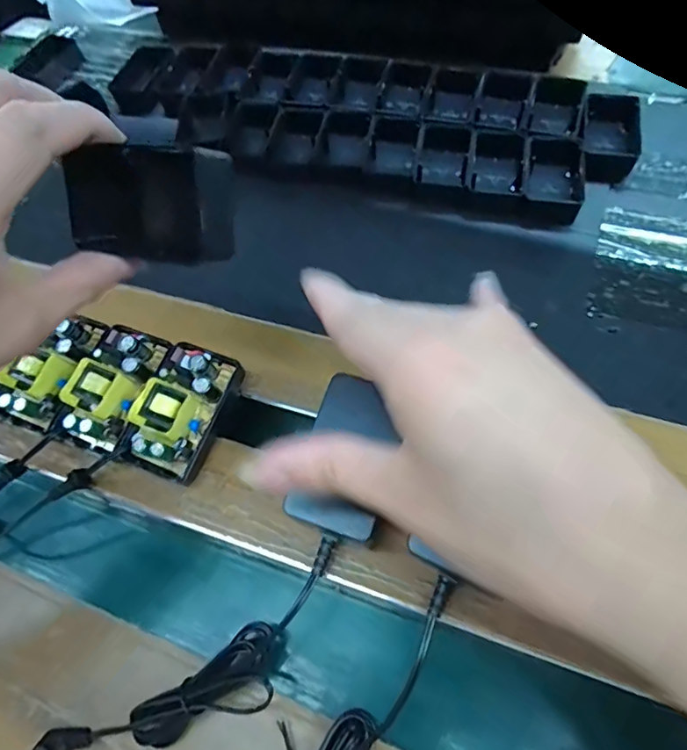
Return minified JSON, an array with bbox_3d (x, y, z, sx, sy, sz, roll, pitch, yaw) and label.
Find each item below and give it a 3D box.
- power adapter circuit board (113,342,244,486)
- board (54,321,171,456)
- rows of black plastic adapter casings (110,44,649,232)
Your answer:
[{"bbox_3d":[-0.085,0.016,0.268,0.044,0.027,0.069,17,64,14],"label":"power adapter circuit board"},{"bbox_3d":[-0.126,0.004,0.276,0.040,0.025,0.067,16,64,14],"label":"board"},{"bbox_3d":[0.004,-0.238,0.453,0.474,0.025,0.150,16,64,11],"label":"rows of black plastic adapter casings"}]

